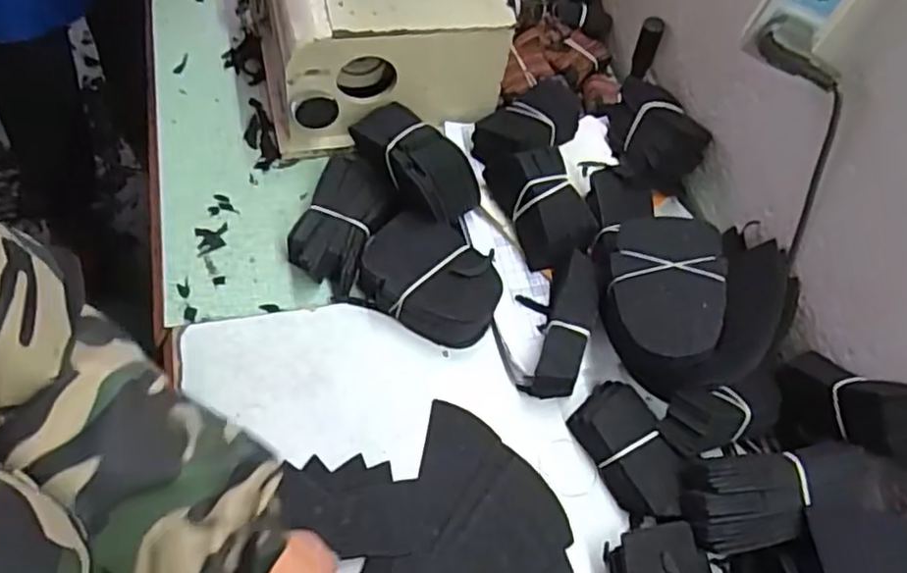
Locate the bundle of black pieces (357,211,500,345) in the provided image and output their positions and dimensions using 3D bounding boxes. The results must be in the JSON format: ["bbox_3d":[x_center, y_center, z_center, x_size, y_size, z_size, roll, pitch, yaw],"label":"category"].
[{"bbox_3d":[-0.019,-0.011,0.636,0.136,0.040,0.097,30,62,12],"label":"bundle of black pieces"}]

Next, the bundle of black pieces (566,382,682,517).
[{"bbox_3d":[0.146,0.142,0.576,0.070,0.043,0.120,-25,65,-18],"label":"bundle of black pieces"}]

